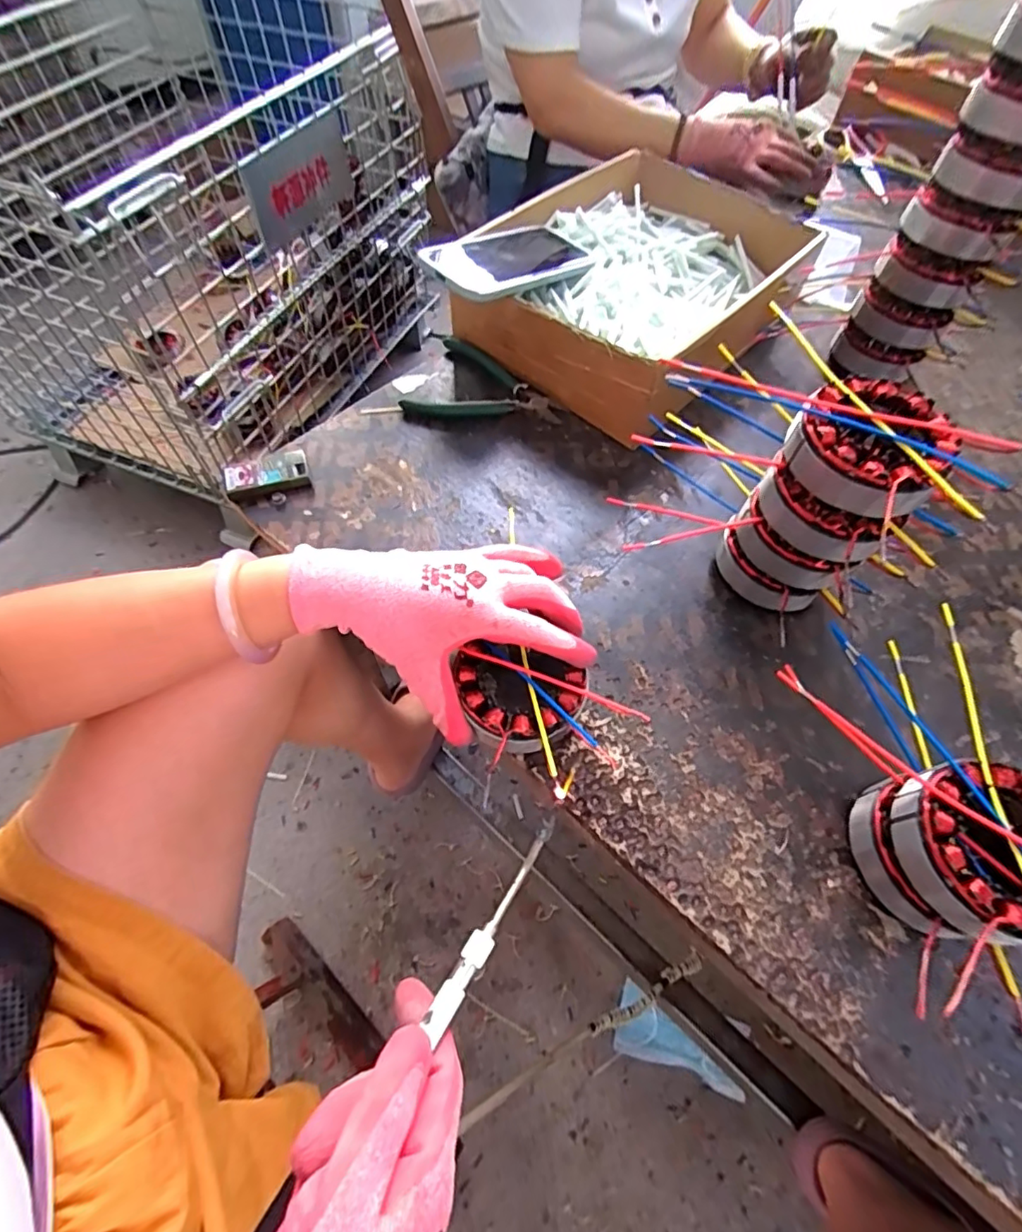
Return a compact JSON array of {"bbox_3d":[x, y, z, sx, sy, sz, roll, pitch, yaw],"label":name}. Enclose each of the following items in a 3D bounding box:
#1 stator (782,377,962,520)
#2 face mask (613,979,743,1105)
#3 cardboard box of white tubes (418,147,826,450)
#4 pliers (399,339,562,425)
[{"bbox_3d":[0.212,-0.100,0.338,0.082,0.041,0.087,1,59,-2],"label":"stator"},{"bbox_3d":[0.205,0.573,0.733,0.169,0.028,0.071,40,65,19],"label":"face mask"},{"bbox_3d":[0.128,-0.334,0.577,0.246,0.093,0.385,38,65,18],"label":"cardboard box of white tubes"},{"bbox_3d":[-0.027,-0.231,0.555,0.145,0.012,0.105,4,59,0],"label":"pliers"}]

